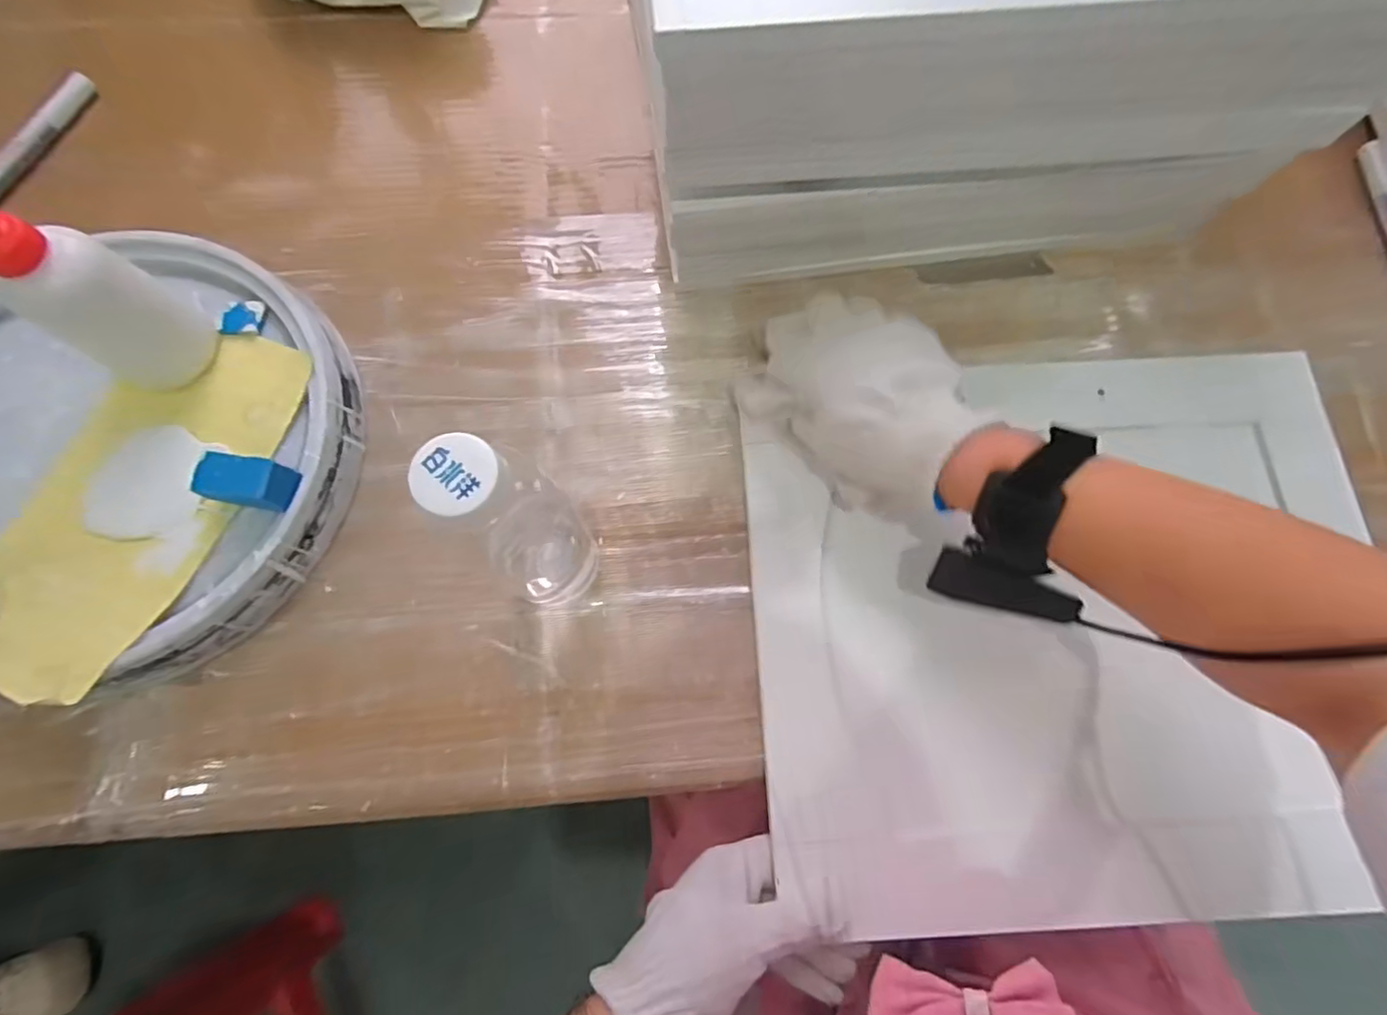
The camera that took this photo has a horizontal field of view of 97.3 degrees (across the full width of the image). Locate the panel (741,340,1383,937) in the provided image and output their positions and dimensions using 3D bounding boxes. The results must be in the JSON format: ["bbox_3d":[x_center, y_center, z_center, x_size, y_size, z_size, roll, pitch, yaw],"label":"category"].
[{"bbox_3d":[0.228,0.065,0.373,0.377,0.024,0.326,-3,74,-1],"label":"panel"}]

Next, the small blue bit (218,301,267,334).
[{"bbox_3d":[-0.304,-0.128,0.411,0.031,0.004,0.026,0,72,7],"label":"small blue bit"}]

